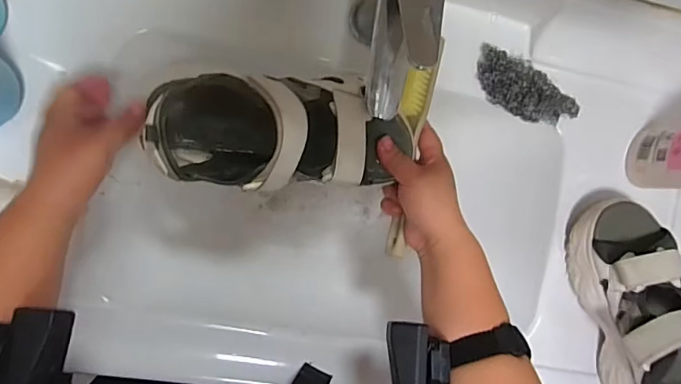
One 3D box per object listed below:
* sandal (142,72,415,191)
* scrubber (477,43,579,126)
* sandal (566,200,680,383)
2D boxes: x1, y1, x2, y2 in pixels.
[{"bbox_3d":[-0.040,-0.051,0.417,0.221,0.075,0.093,1,92,-13],"label":"sandal"},{"bbox_3d":[0.194,-0.109,0.531,0.113,0.035,0.049,36,86,7],"label":"scrubber"},{"bbox_3d":[0.323,0.127,0.519,0.097,0.106,0.230,-9,94,-9],"label":"sandal"}]

